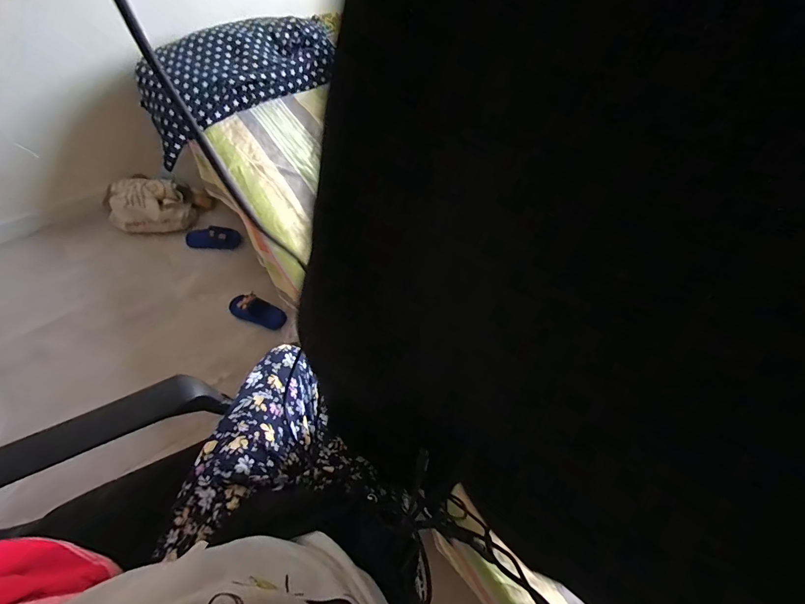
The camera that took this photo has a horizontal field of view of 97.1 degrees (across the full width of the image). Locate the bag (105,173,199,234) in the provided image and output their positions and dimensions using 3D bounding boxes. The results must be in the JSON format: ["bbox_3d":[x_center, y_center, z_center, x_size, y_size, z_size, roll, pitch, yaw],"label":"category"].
[{"bbox_3d":[-0.969,-0.368,1.372,0.289,0.162,0.177,-16,63,-12],"label":"bag"}]

